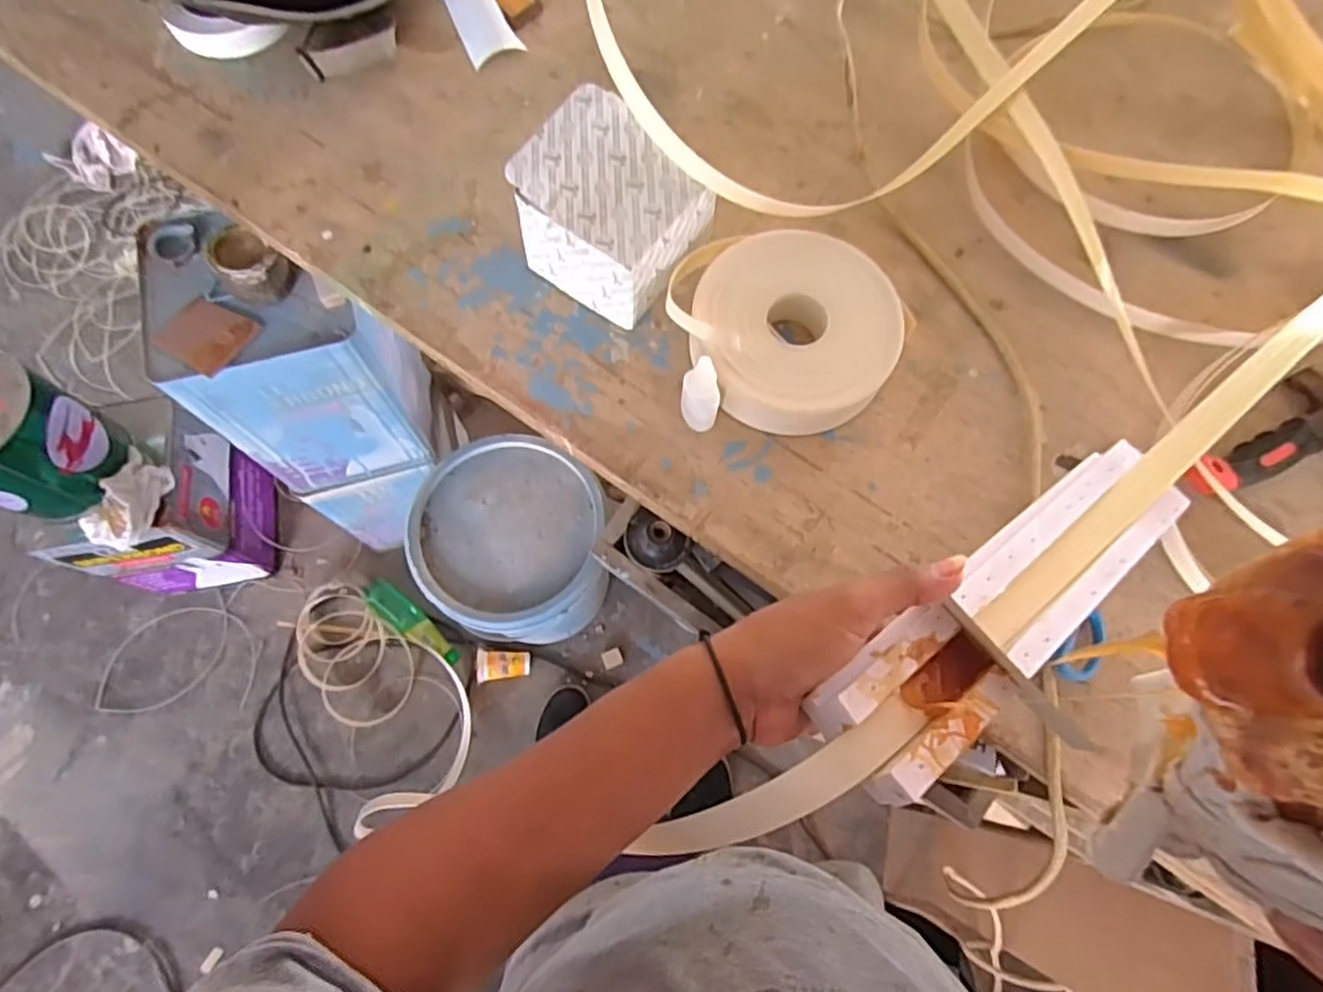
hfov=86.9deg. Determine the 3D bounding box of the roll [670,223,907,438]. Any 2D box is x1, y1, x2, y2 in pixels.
[{"bbox_3d":[0.104,-0.144,0.604,0.198,0.057,0.171,9,72,3],"label":"roll"}]

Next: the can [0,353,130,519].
[{"bbox_3d":[-0.935,-0.080,0.999,0.188,0.201,0.182,0,72,0],"label":"can"}]

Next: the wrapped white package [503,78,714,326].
[{"bbox_3d":[-0.044,-0.246,0.611,0.143,0.103,0.131,36,75,11],"label":"wrapped white package"}]

